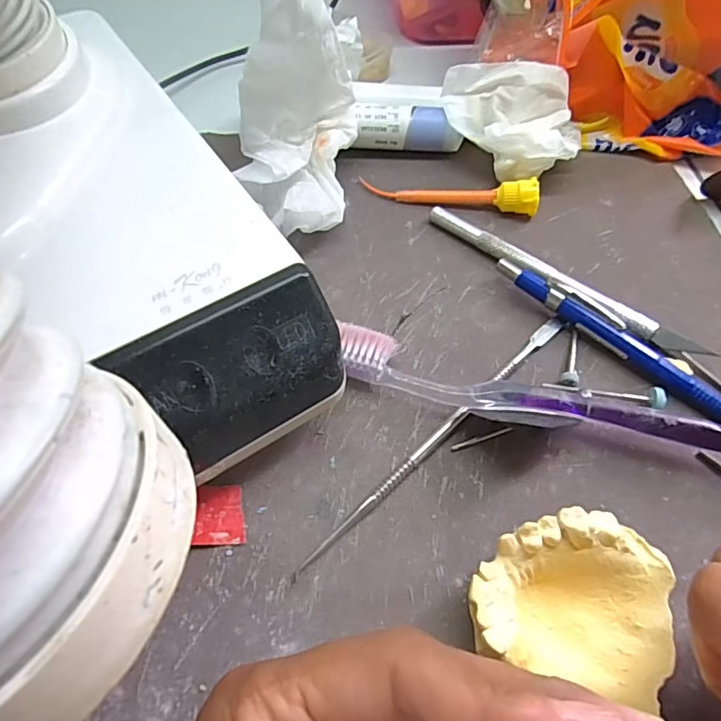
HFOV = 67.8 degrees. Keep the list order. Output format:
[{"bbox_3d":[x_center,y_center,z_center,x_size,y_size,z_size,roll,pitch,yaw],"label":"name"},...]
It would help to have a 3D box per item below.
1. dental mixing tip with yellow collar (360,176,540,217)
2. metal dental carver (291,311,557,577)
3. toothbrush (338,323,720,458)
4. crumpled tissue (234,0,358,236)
[{"bbox_3d":[0.045,-0.087,0.271,0.086,0.016,0.013,11,60,4],"label":"dental mixing tip with yellow collar"},{"bbox_3d":[0.033,0.027,0.209,0.152,0.004,0.006,-39,68,-22],"label":"metal dental carver"},{"bbox_3d":[0.073,0.018,0.206,0.169,0.021,0.019,15,60,7],"label":"toothbrush"},{"bbox_3d":[-0.029,-0.105,0.232,0.049,0.097,0.065,2,60,-1],"label":"crumpled tissue"}]

